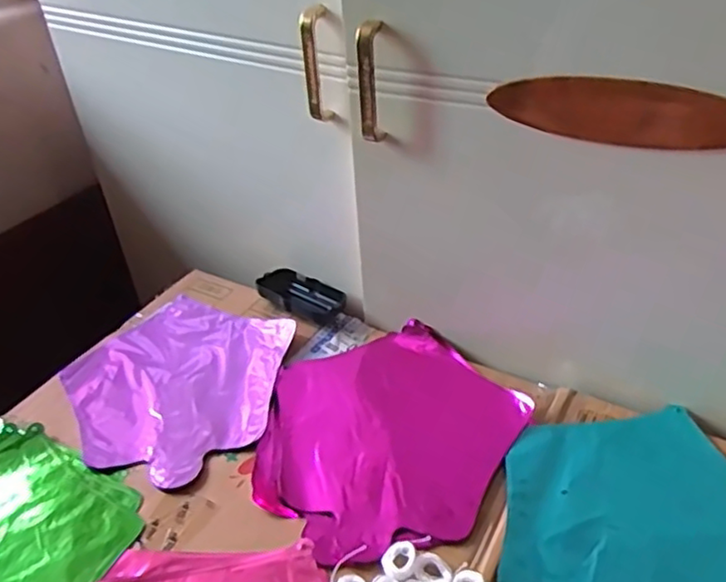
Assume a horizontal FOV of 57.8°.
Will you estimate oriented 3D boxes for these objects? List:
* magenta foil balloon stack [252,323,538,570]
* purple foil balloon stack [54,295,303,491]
[{"bbox_3d":[0.017,0.124,0.598,0.223,0.011,0.240,28,48,35],"label":"magenta foil balloon stack"},{"bbox_3d":[-0.186,0.085,0.660,0.217,0.012,0.224,11,38,18],"label":"purple foil balloon stack"}]

